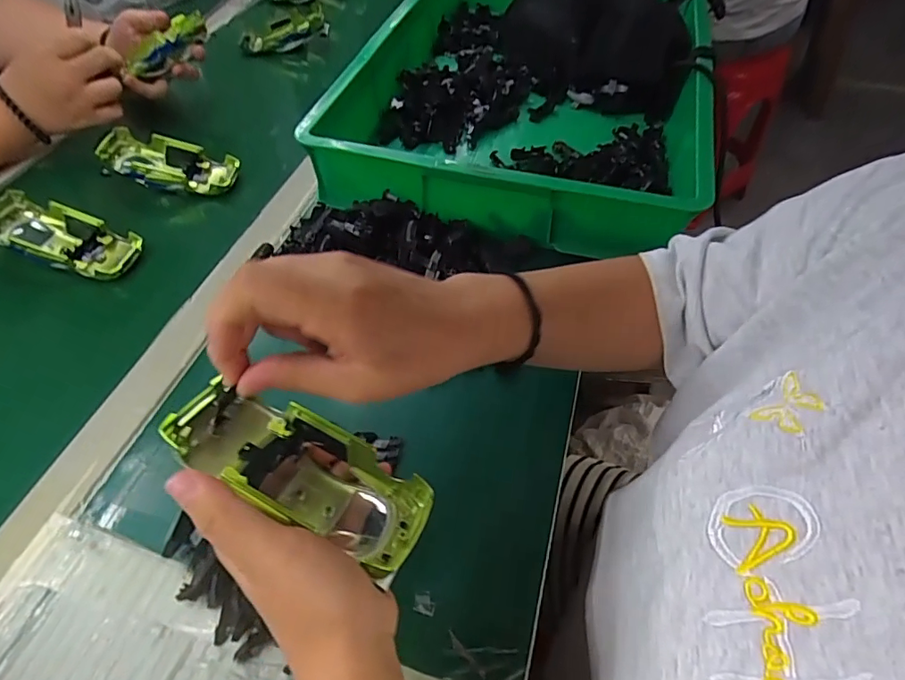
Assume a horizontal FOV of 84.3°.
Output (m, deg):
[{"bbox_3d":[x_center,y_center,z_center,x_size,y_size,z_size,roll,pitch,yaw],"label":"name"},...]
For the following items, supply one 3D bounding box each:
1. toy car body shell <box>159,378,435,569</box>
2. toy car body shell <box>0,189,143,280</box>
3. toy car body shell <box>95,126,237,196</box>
[{"bbox_3d":[-0.079,0.070,0.265,0.134,0.041,0.048,27,54,1],"label":"toy car body shell"},{"bbox_3d":[-0.367,-0.093,0.469,0.134,0.032,0.060,22,53,-1],"label":"toy car body shell"},{"bbox_3d":[-0.305,-0.186,0.534,0.137,0.039,0.064,6,50,3],"label":"toy car body shell"}]

